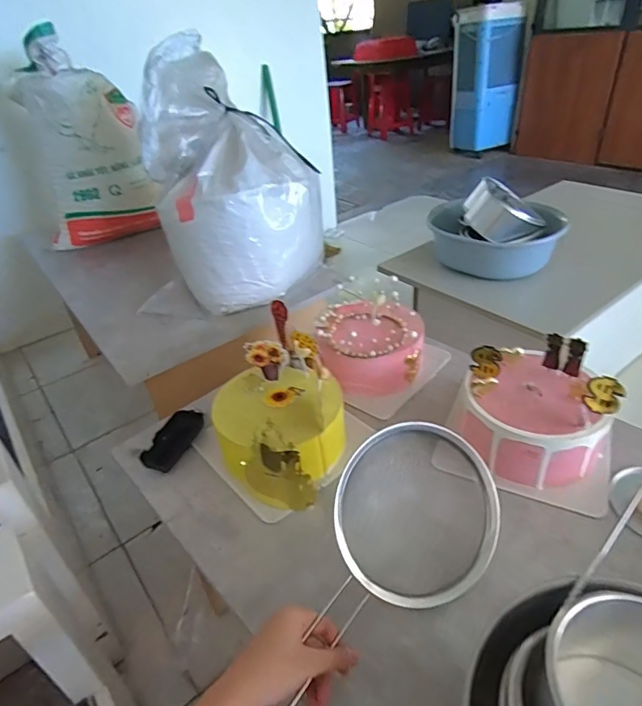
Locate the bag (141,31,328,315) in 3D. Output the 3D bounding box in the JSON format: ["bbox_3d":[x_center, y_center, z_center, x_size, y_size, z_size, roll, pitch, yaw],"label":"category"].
[{"bbox_3d":[-0.197,-0.395,1.046,0.336,0.436,0.383,-16,36,-12],"label":"bag"}]

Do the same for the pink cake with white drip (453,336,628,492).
[{"bbox_3d":[0.271,0.079,0.616,0.168,0.126,0.156,-13,36,-9],"label":"pink cake with white drip"}]

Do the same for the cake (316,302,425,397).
[{"bbox_3d":[0.090,-0.019,0.783,0.154,0.100,0.161,5,37,17],"label":"cake"}]

